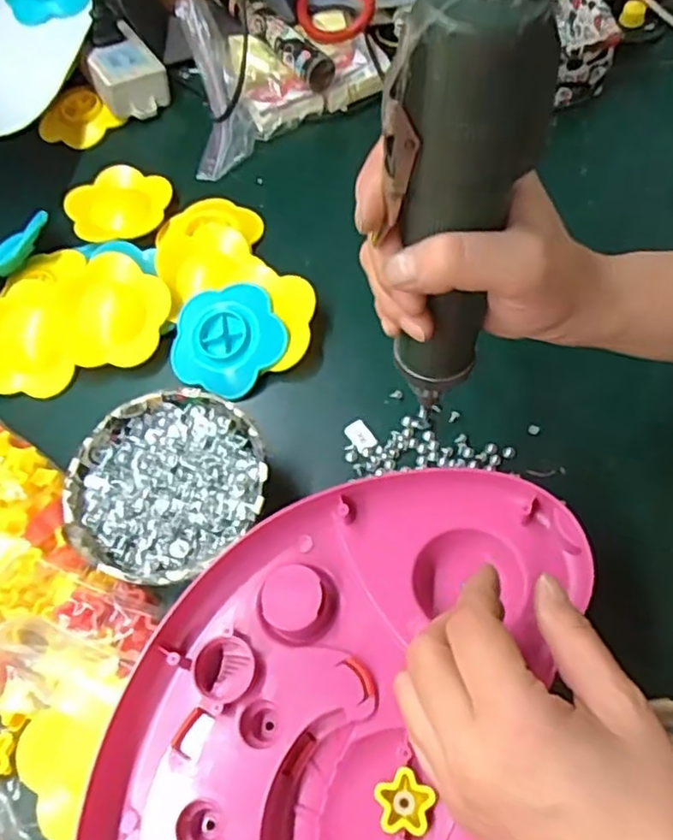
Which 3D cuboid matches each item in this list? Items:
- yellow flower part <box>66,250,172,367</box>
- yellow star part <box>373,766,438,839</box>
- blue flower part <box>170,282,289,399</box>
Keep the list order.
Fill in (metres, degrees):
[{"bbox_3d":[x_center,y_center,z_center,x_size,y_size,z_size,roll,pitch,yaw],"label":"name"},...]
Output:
[{"bbox_3d":[-0.151,-0.078,0.467,0.068,0.021,0.076,-6,66,-1],"label":"yellow flower part"},{"bbox_3d":[0.031,0.174,0.308,0.026,0.006,0.026,10,65,14],"label":"yellow star part"},{"bbox_3d":[-0.074,-0.054,0.454,0.075,0.015,0.075,-2,76,6],"label":"blue flower part"}]

